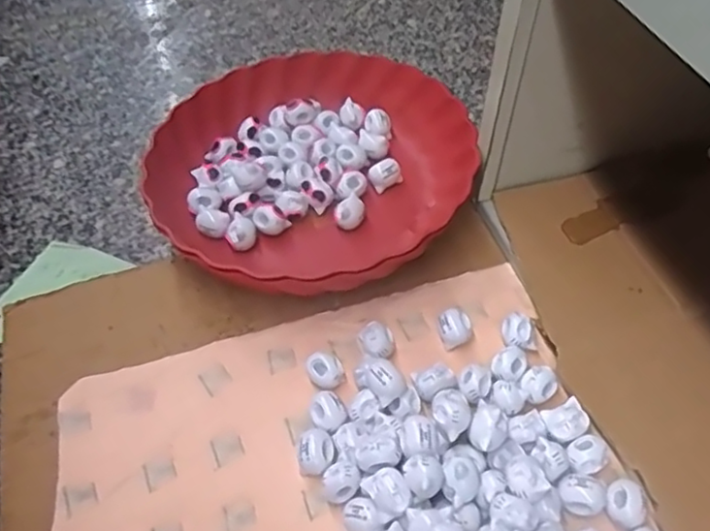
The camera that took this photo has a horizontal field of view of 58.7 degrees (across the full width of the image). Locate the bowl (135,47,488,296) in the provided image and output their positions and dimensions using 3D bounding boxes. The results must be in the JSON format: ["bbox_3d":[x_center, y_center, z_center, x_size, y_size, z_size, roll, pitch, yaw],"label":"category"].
[{"bbox_3d":[-0.039,-0.081,0.493,0.233,0.055,0.225,1,53,-1],"label":"bowl"}]

